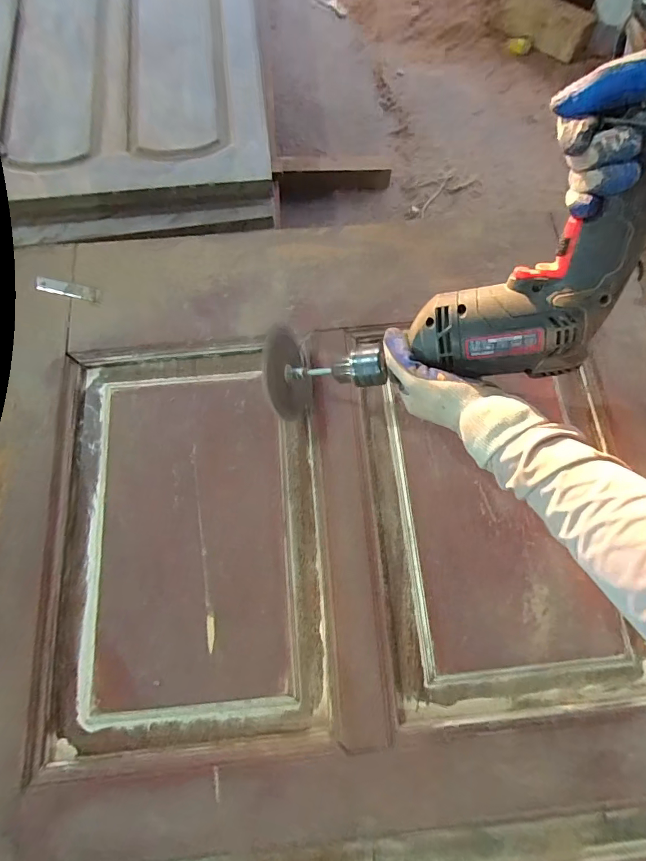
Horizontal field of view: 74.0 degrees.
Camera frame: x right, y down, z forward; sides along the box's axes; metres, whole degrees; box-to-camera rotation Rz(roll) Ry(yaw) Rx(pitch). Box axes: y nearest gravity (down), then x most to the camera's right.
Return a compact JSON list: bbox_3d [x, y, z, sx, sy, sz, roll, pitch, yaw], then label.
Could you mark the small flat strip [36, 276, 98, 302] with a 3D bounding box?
[{"bbox_3d":[-0.338,-0.186,0.567,0.095,0.008,0.022,15,74,4],"label":"small flat strip"}]

